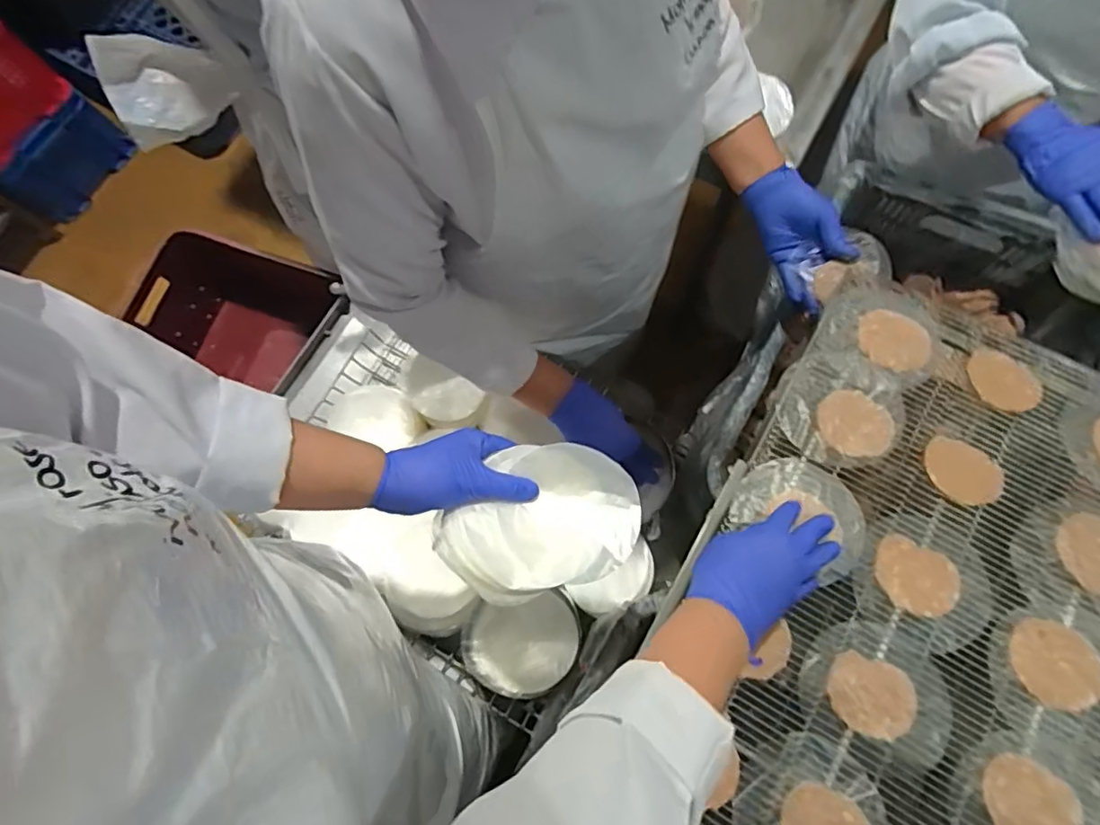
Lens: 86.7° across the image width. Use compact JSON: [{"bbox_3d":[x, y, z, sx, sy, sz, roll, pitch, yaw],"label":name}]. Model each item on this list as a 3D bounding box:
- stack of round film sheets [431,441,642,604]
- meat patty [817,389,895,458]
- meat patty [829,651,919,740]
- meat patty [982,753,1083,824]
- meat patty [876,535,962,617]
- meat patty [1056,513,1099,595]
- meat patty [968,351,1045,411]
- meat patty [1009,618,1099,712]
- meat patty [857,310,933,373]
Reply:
[{"bbox_3d":[-0.011,0.090,0.489,0.164,0.028,0.117,-19,72,-5],"label":"stack of round film sheets"},{"bbox_3d":[0.305,0.011,0.579,0.070,0.004,0.066,-1,71,1],"label":"meat patty"},{"bbox_3d":[0.277,0.245,0.500,0.072,0.008,0.062,13,72,6],"label":"meat patty"},{"bbox_3d":[0.387,0.318,0.470,0.069,0.010,0.067,-1,71,1],"label":"meat patty"},{"bbox_3d":[0.334,0.150,0.531,0.069,0.009,0.062,27,74,10],"label":"meat patty"},{"bbox_3d":[0.503,0.129,0.533,0.063,0.006,0.070,-14,71,-3],"label":"meat patty"},{"bbox_3d":[0.462,-0.032,0.592,0.071,0.008,0.063,8,72,4],"label":"meat patty"},{"bbox_3d":[0.437,0.217,0.503,0.072,0.009,0.069,-1,71,1],"label":"meat patty"},{"bbox_3d":[0.360,-0.075,0.608,0.071,0.005,0.067,-1,71,1],"label":"meat patty"}]

